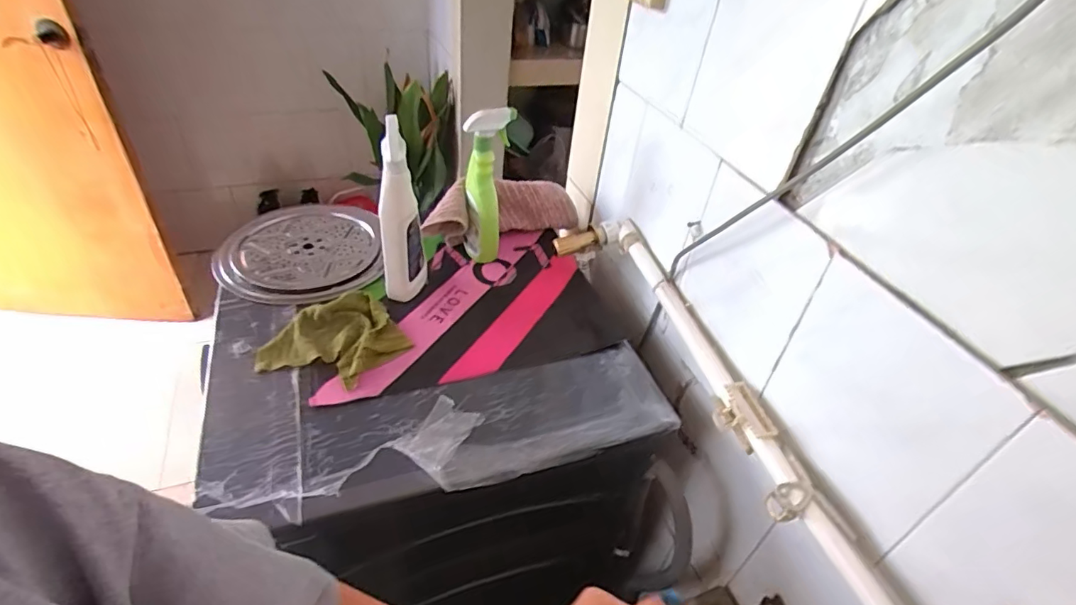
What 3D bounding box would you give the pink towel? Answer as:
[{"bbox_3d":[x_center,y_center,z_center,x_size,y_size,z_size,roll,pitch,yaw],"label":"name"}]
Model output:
[{"bbox_3d":[-0.057,-0.151,0.896,0.290,0.119,0.050,-19,46,-28],"label":"pink towel"}]

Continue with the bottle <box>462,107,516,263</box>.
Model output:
[{"bbox_3d":[-0.080,-0.176,0.827,0.059,0.244,0.066,8,40,1],"label":"bottle"}]

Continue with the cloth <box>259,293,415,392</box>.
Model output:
[{"bbox_3d":[-0.268,0.049,0.702,0.137,0.031,0.169,31,45,26],"label":"cloth"}]

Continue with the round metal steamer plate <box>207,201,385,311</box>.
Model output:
[{"bbox_3d":[-0.371,-0.083,0.840,0.231,0.021,0.249,4,40,-4],"label":"round metal steamer plate"}]

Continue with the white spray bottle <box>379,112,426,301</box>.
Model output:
[{"bbox_3d":[-0.190,-0.120,0.737,0.057,0.242,0.060,-2,41,-11],"label":"white spray bottle"}]

